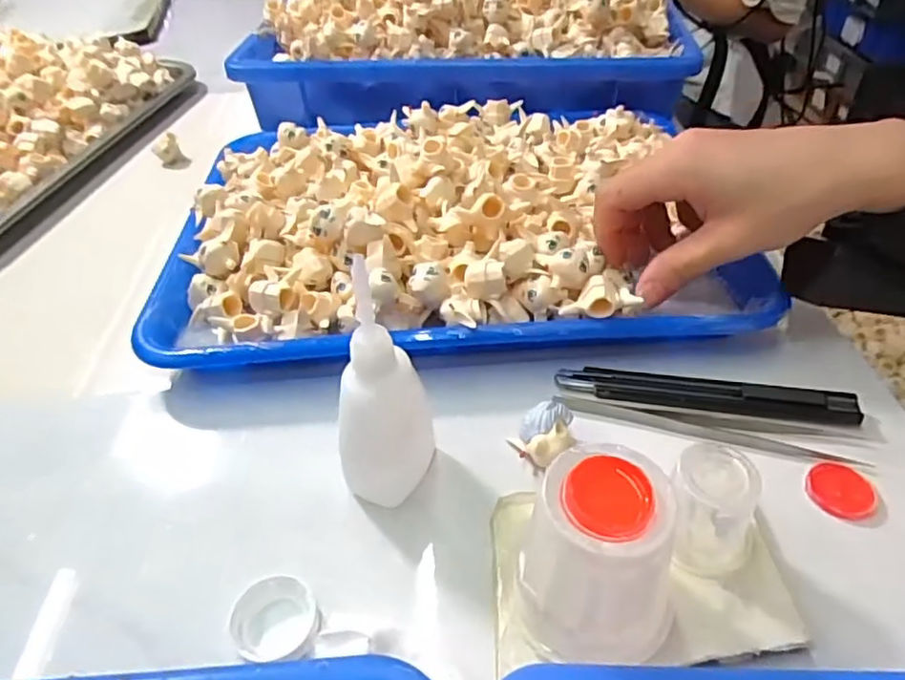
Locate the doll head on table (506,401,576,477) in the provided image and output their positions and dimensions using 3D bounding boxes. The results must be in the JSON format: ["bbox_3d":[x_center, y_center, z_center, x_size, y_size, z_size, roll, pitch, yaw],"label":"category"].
[{"bbox_3d":[0.042,0.042,0.273,0.024,0.023,0.022,-18,45,-16],"label":"doll head on table"}]

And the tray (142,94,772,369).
[{"bbox_3d":[0.001,-0.083,0.378,0.327,0.048,0.242,-2,43,0],"label":"tray"}]

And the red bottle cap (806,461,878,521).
[{"bbox_3d":[0.162,0.062,0.259,0.025,0.004,0.027,-1,43,1],"label":"red bottle cap"}]

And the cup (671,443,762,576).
[{"bbox_3d":[0.094,0.062,0.225,0.031,0.037,0.029,-1,43,1],"label":"cup"}]

